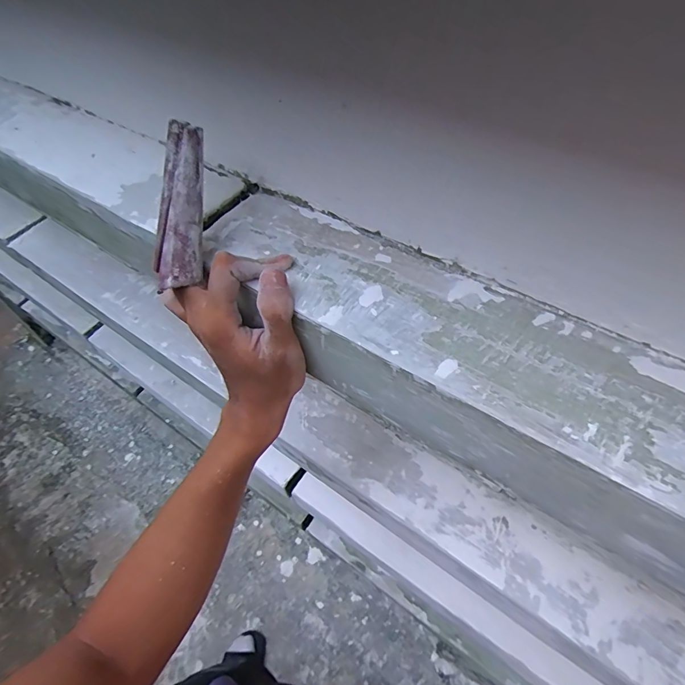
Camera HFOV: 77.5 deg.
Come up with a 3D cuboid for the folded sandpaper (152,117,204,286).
[{"bbox_3d":[-0.107,-0.090,0.281,0.028,0.016,0.105,4,91,5],"label":"folded sandpaper"}]

